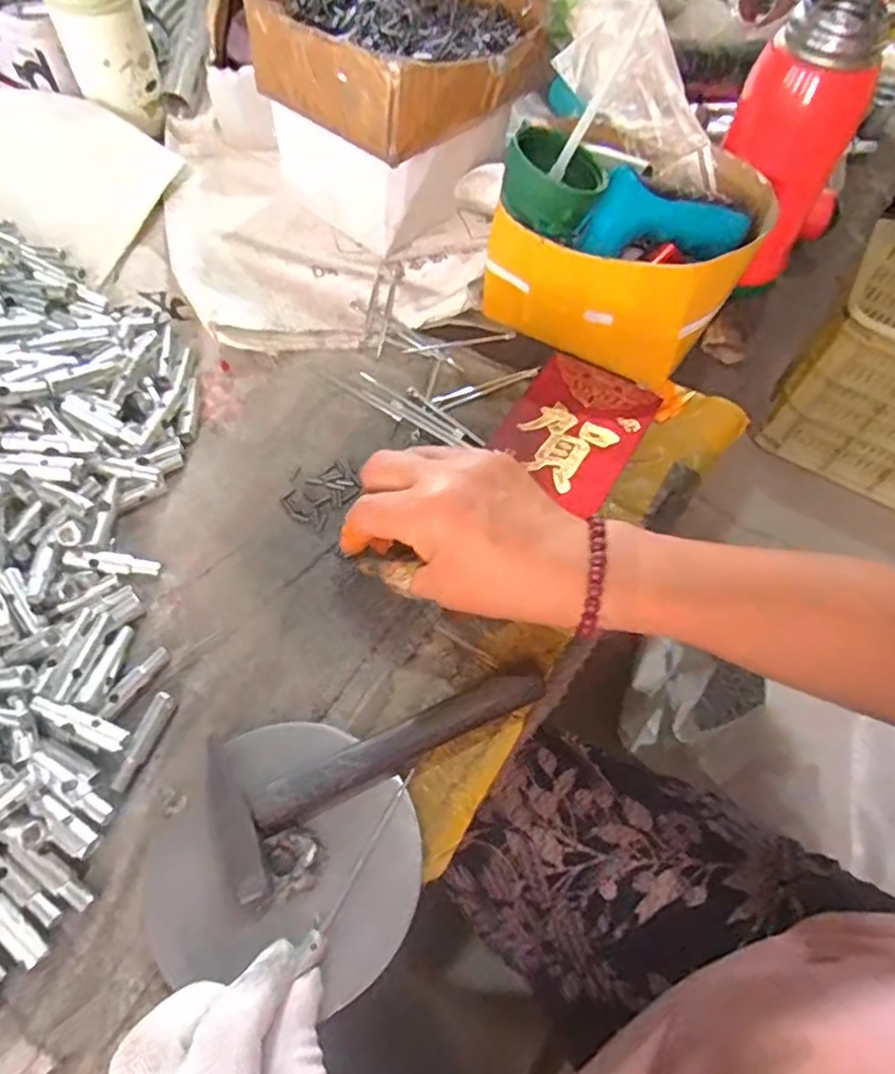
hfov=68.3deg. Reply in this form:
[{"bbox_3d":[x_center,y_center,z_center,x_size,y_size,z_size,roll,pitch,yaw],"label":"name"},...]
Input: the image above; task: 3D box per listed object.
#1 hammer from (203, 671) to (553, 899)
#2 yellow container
[{"bbox_3d":[-0.036,0.103,0.337,0.170,0.030,0.068,-26,66,-17],"label":"hammer"},{"bbox_3d":[0.126,-0.204,0.475,0.163,0.095,0.139,28,63,11],"label":"yellow container"}]

